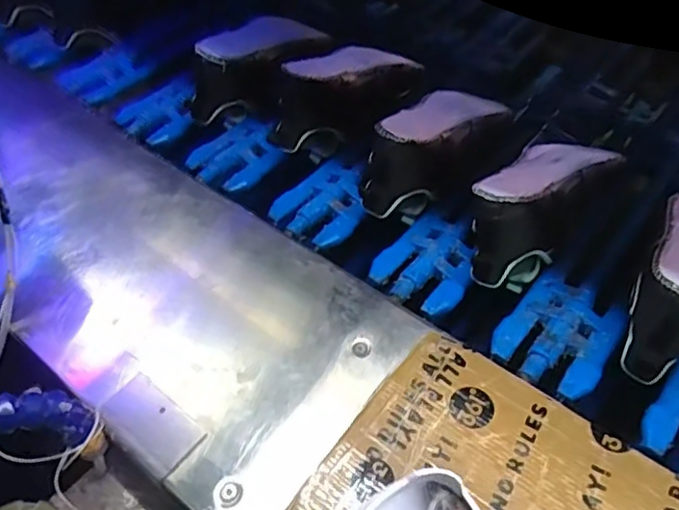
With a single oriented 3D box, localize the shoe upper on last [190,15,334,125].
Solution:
[{"bbox_3d":[-0.100,-0.242,0.762,0.068,0.097,0.210,22,54,20],"label":"shoe upper on last"}]

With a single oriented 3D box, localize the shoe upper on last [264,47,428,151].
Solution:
[{"bbox_3d":[0.000,-0.198,0.716,0.219,0.105,0.078,-37,57,-26],"label":"shoe upper on last"}]

